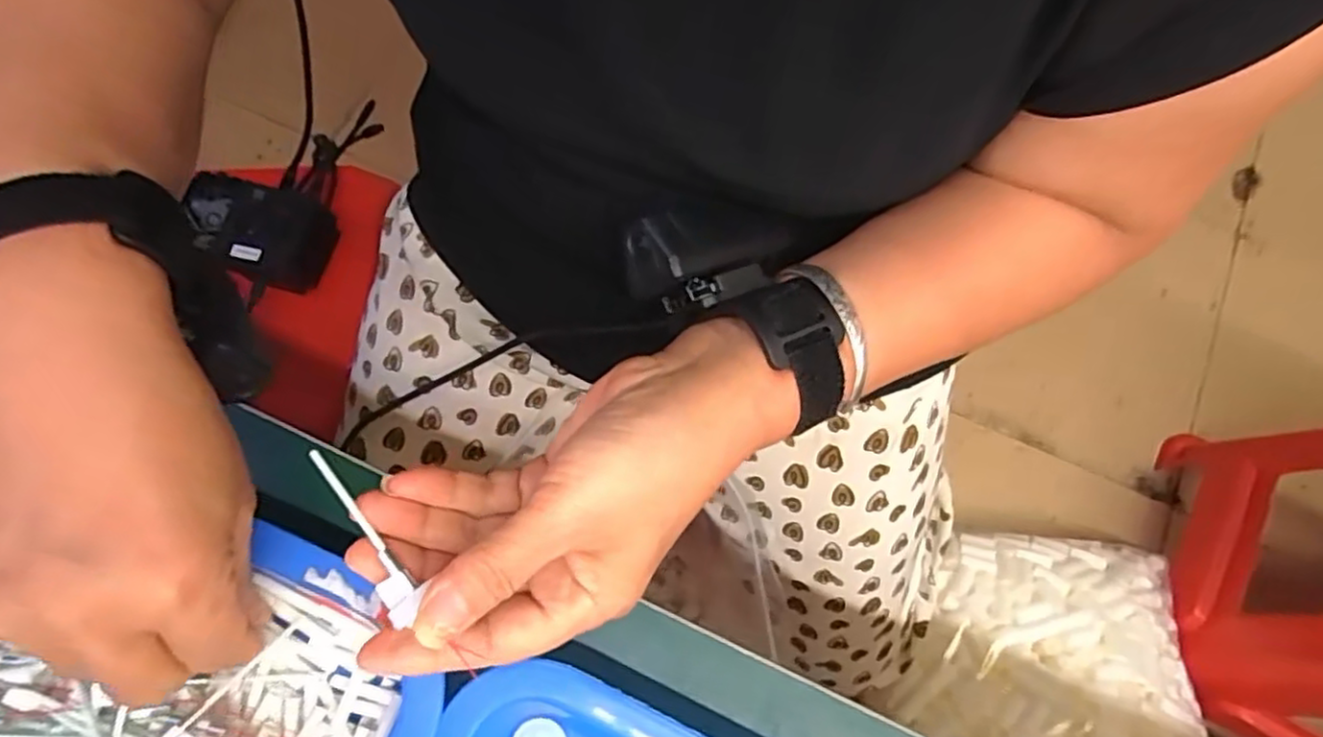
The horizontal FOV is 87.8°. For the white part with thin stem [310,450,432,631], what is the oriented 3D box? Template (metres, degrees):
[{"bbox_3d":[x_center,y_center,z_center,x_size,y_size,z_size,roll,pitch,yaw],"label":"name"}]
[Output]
[{"bbox_3d":[-0.100,0.055,0.230,0.015,0.007,0.067,-33,81,-10],"label":"white part with thin stem"}]

